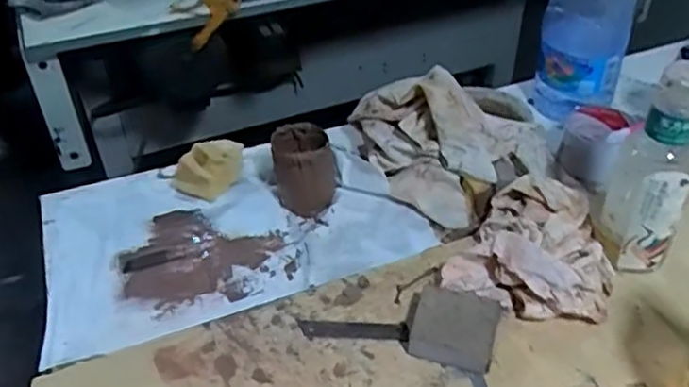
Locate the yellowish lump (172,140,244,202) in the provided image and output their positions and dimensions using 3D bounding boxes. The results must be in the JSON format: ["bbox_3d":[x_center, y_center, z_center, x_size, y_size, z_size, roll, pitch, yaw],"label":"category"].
[{"bbox_3d":[-0.154,-0.033,0.754,0.061,0.040,0.085,17,44,20],"label":"yellowish lump"}]

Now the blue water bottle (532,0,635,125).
[{"bbox_3d":[0.289,-0.195,0.794,0.094,0.245,0.081,12,43,14],"label":"blue water bottle"}]

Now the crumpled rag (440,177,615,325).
[{"bbox_3d":[0.189,0.044,0.629,0.136,0.051,0.159,19,45,22],"label":"crumpled rag"}]

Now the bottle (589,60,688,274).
[{"bbox_3d":[0.267,-0.017,0.581,0.070,0.206,0.055,19,45,22],"label":"bottle"}]

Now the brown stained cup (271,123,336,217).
[{"bbox_3d":[-0.044,-0.027,0.720,0.064,0.080,0.064,-1,41,1],"label":"brown stained cup"}]

